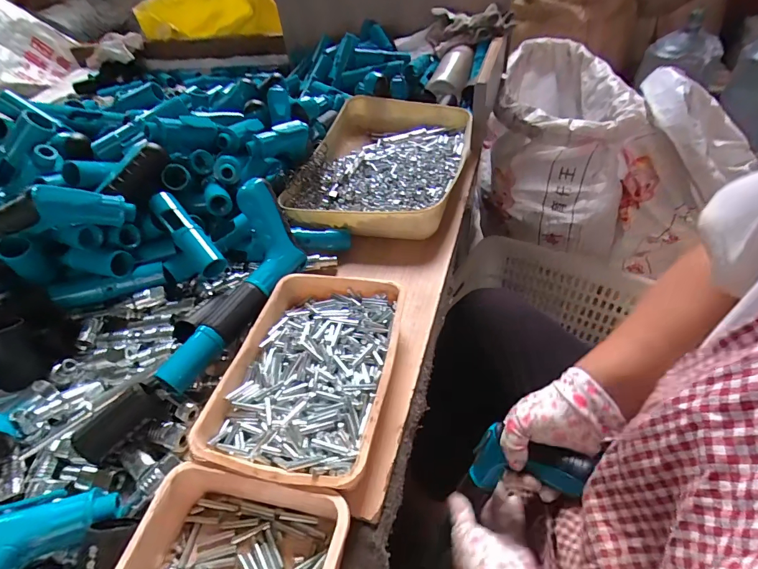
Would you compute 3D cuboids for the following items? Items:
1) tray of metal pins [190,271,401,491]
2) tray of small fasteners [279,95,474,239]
[{"bbox_3d":[-0.059,0.076,0.355,0.142,0.044,0.203,3,45,10],"label":"tray of metal pins"},{"bbox_3d":[0.013,-0.202,0.614,0.242,0.056,0.375,5,45,12],"label":"tray of small fasteners"}]

